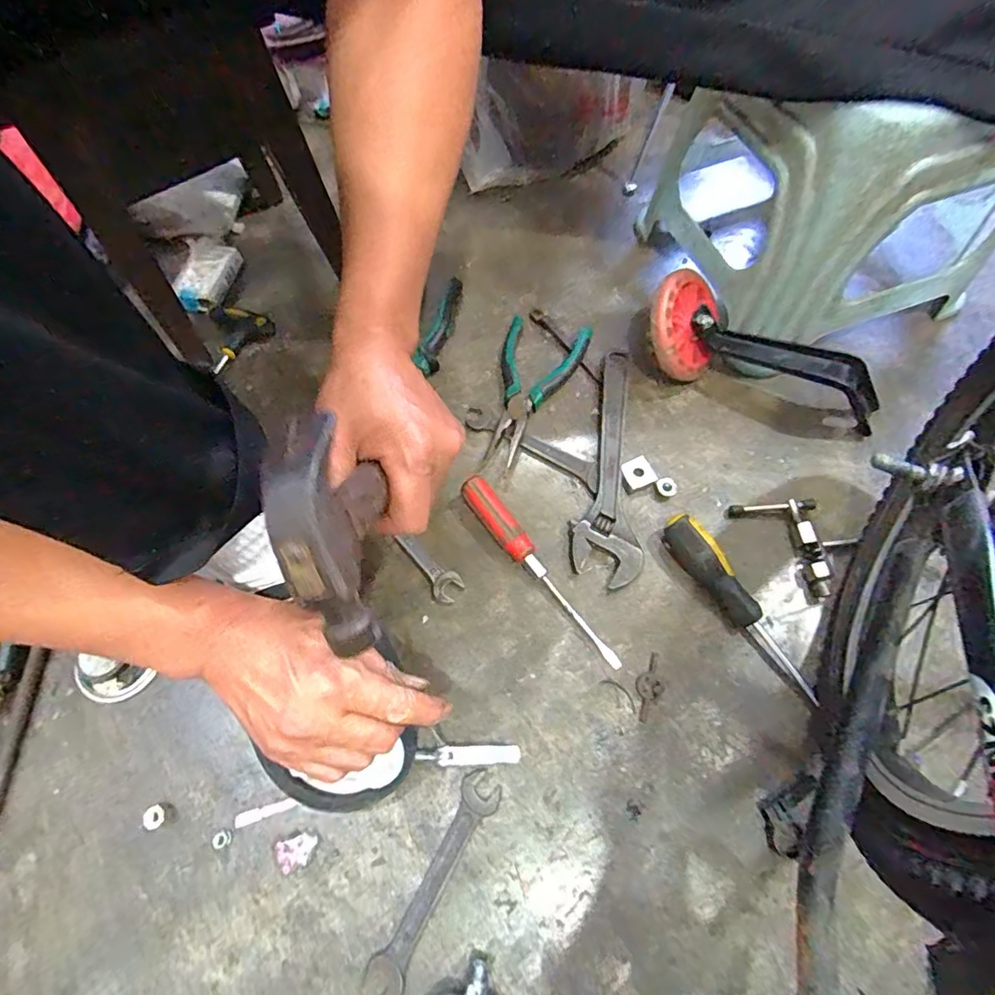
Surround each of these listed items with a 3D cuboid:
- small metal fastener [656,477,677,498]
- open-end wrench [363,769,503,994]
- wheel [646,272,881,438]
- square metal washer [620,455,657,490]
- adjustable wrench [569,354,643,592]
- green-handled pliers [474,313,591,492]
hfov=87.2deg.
[{"bbox_3d":[0.156,-0.009,0.483,0.019,0.012,0.018,-1,63,3],"label":"small metal fastener"},{"bbox_3d":[-0.043,0.267,0.365,0.028,0.008,0.141,27,68,16],"label":"open-end wrench"},{"bbox_3d":[0.261,-0.147,0.512,0.231,0.089,0.095,14,65,10],"label":"wheel"},{"bbox_3d":[0.131,-0.023,0.490,0.026,0.004,0.028,-22,71,2],"label":"square metal washer"},{"bbox_3d":[0.106,-0.035,0.495,0.059,0.022,0.237,5,64,6],"label":"adjustable wrench"},{"bbox_3d":[0.027,-0.101,0.523,0.085,0.021,0.189,16,65,11],"label":"green-handled pliers"}]

